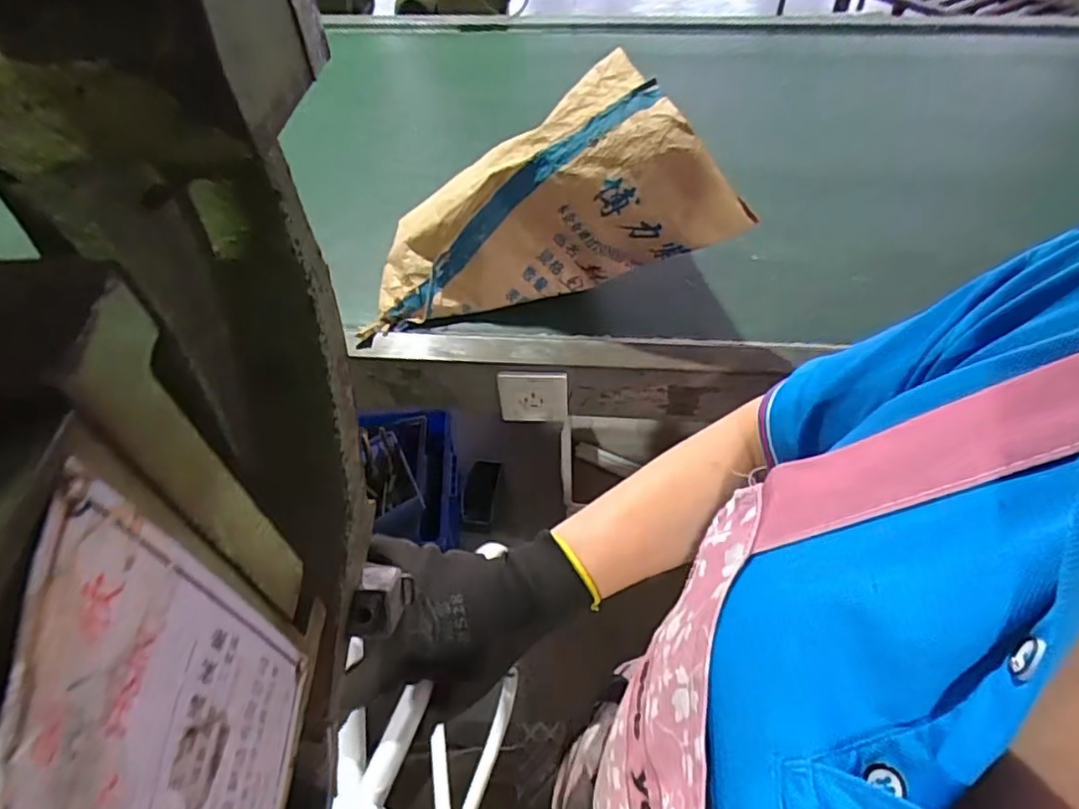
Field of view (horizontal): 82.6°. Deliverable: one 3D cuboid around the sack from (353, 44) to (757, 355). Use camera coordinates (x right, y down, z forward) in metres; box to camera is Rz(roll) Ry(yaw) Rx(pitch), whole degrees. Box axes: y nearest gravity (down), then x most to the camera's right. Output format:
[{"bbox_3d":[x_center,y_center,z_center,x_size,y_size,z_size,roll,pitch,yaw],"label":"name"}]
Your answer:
[{"bbox_3d":[0.008,-0.222,0.789,0.458,0.189,0.223,-18,48,21],"label":"sack"}]

